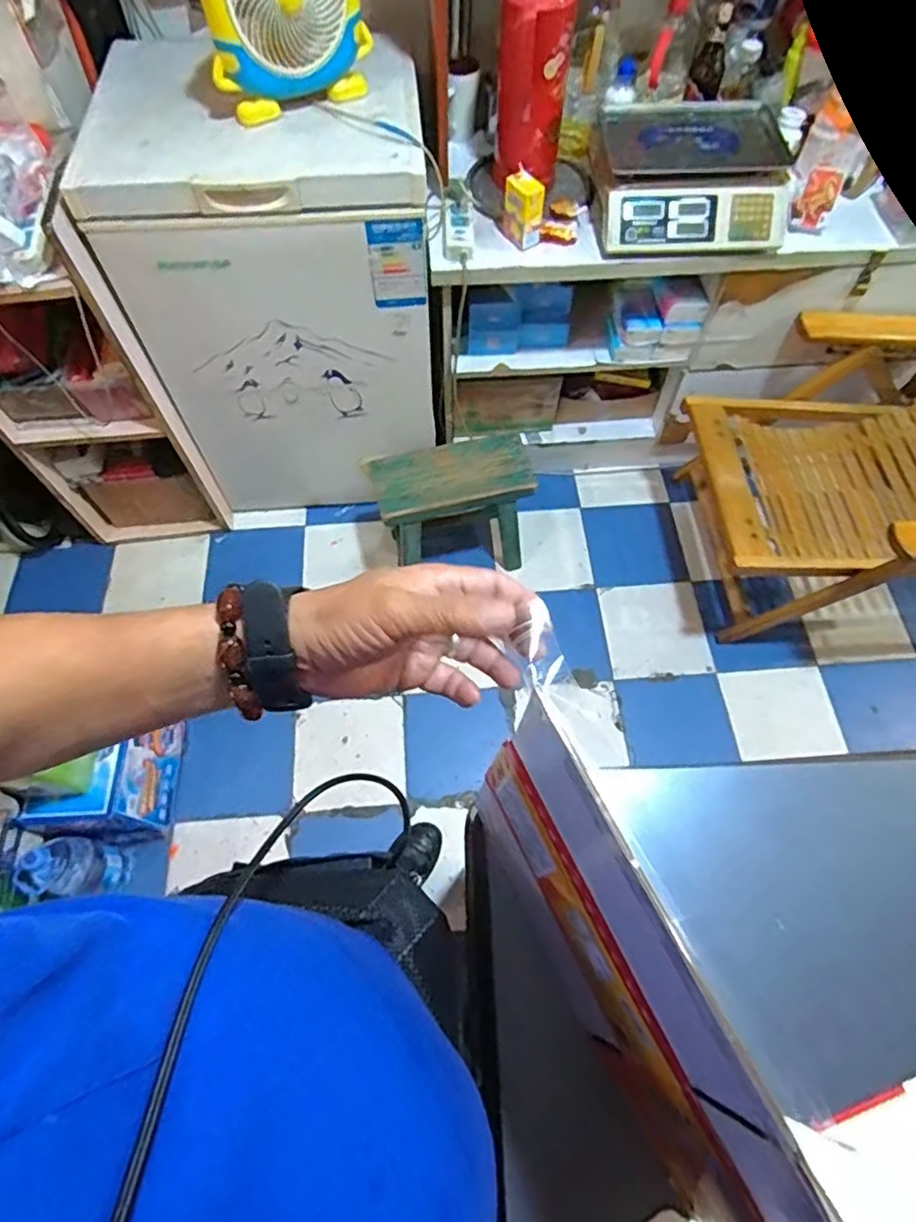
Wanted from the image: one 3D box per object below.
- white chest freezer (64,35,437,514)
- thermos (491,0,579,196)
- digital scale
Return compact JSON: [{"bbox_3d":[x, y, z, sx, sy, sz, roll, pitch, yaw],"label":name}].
[{"bbox_3d":[-0.350,-0.691,1.365,0.559,0.713,0.507,-3,64,-2],"label":"white chest freezer"},{"bbox_3d":[0.132,-0.974,1.104,0.126,0.344,0.114,10,64,5],"label":"thermos"},{"bbox_3d":[0.466,-0.849,1.216,0.383,0.105,0.309,0,64,0],"label":"digital scale"}]

